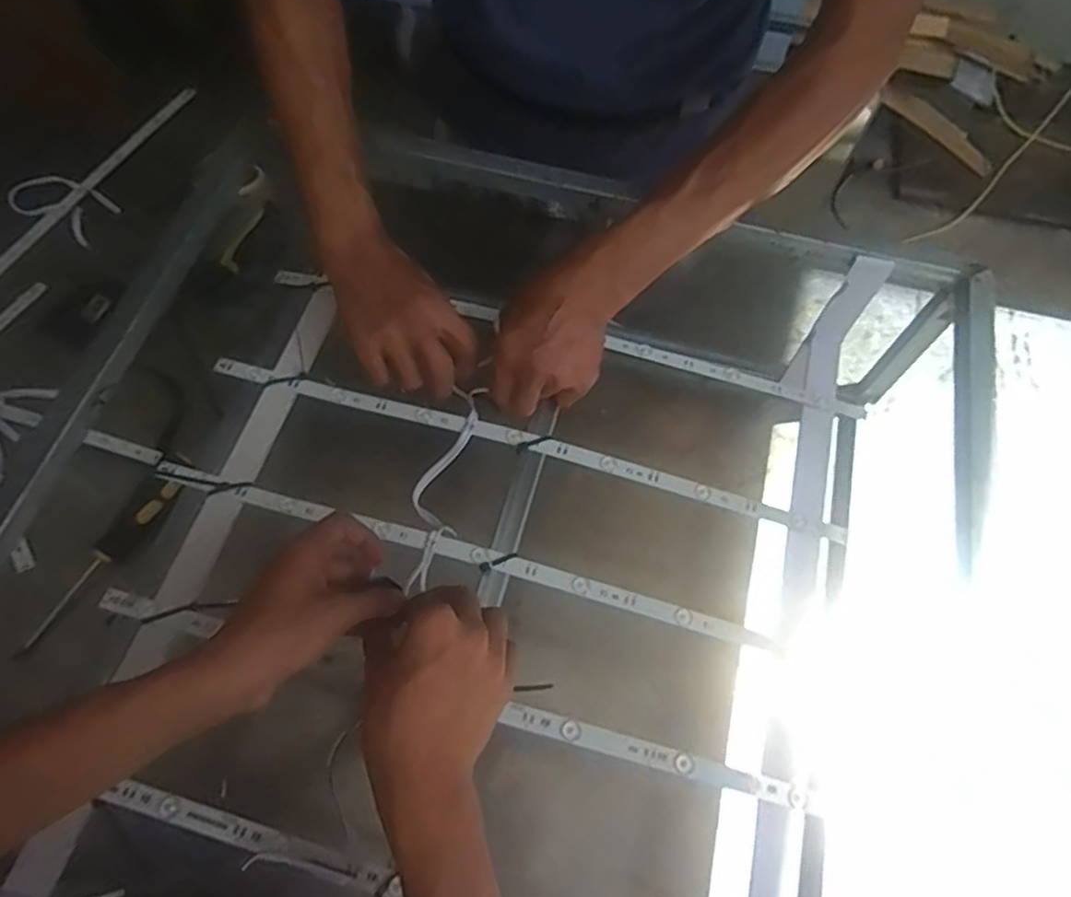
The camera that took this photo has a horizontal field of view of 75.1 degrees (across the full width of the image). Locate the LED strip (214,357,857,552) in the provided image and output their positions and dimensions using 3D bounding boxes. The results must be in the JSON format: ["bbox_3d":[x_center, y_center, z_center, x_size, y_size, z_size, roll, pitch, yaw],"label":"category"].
[{"bbox_3d":[-0.010,-0.003,0.569,0.528,0.021,0.017,16,64,4],"label":"LED strip"}]

